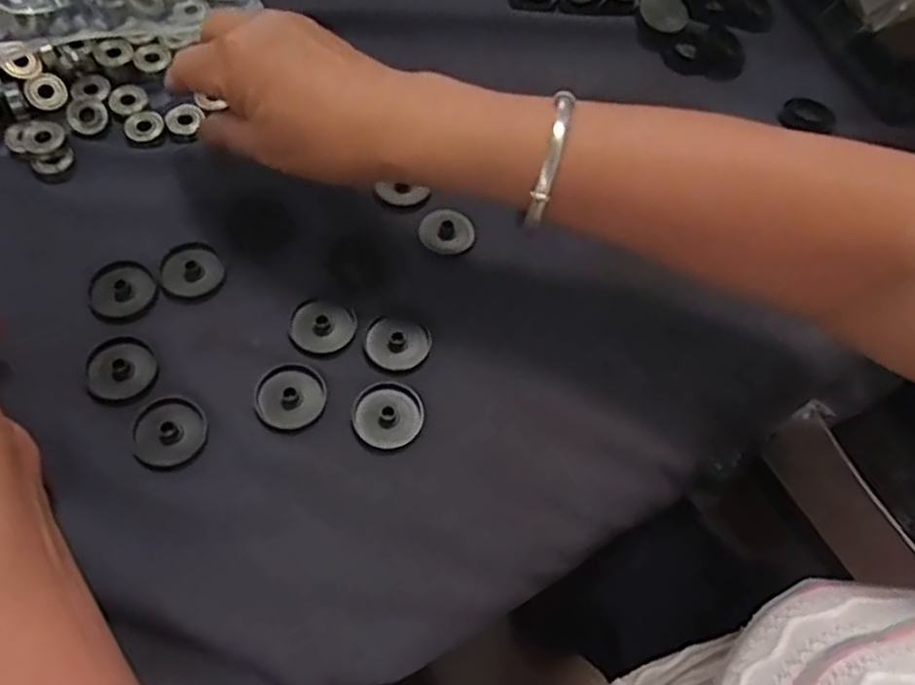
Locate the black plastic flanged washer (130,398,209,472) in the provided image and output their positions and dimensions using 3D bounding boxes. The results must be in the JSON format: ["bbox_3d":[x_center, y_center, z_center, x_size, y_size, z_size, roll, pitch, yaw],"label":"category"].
[{"bbox_3d":[-0.134,0.041,0.341,0.032,0.004,0.036,-14,67,-13],"label":"black plastic flanged washer"}]

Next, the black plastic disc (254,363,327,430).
[{"bbox_3d":[-0.081,0.025,0.354,0.032,0.004,0.033,2,64,-5],"label":"black plastic disc"}]

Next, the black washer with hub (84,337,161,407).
[{"bbox_3d":[-0.163,0.013,0.354,0.032,0.004,0.036,-18,67,-14],"label":"black washer with hub"}]

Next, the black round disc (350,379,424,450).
[{"bbox_3d":[-0.034,0.034,0.353,0.034,0.004,0.033,2,64,-5],"label":"black round disc"}]

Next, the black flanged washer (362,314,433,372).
[{"bbox_3d":[-0.031,-0.001,0.370,0.033,0.004,0.030,2,64,-5],"label":"black flanged washer"}]

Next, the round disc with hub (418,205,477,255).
[{"bbox_3d":[-0.006,-0.062,0.401,0.029,0.004,0.029,2,64,-5],"label":"round disc with hub"}]

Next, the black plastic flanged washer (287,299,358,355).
[{"bbox_3d":[-0.069,-0.009,0.372,0.033,0.004,0.031,2,64,-5],"label":"black plastic flanged washer"}]

